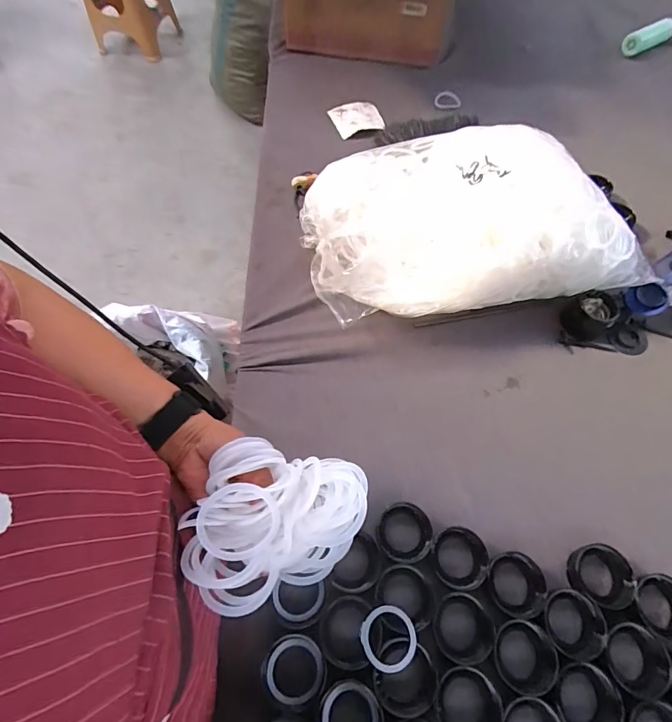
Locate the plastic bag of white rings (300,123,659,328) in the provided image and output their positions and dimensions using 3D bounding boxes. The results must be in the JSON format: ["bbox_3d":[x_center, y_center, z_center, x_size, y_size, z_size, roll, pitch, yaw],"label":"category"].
[{"bbox_3d":[0.202,-0.234,0.655,0.500,0.144,0.291,-4,63,-4],"label":"plastic bag of white rings"}]

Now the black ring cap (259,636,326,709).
[{"bbox_3d":[-0.045,0.339,0.456,0.065,0.021,0.064,1,63,-2],"label":"black ring cap"}]

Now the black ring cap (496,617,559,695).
[{"bbox_3d":[0.209,0.334,0.474,0.071,0.039,0.068,1,63,-2],"label":"black ring cap"}]

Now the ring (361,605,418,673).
[{"bbox_3d":[0.058,0.306,0.460,0.060,0.011,0.061,1,63,-2],"label":"ring"}]

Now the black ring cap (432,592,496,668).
[{"bbox_3d":[0.147,0.307,0.481,0.070,0.038,0.067,1,63,-2],"label":"black ring cap"}]

